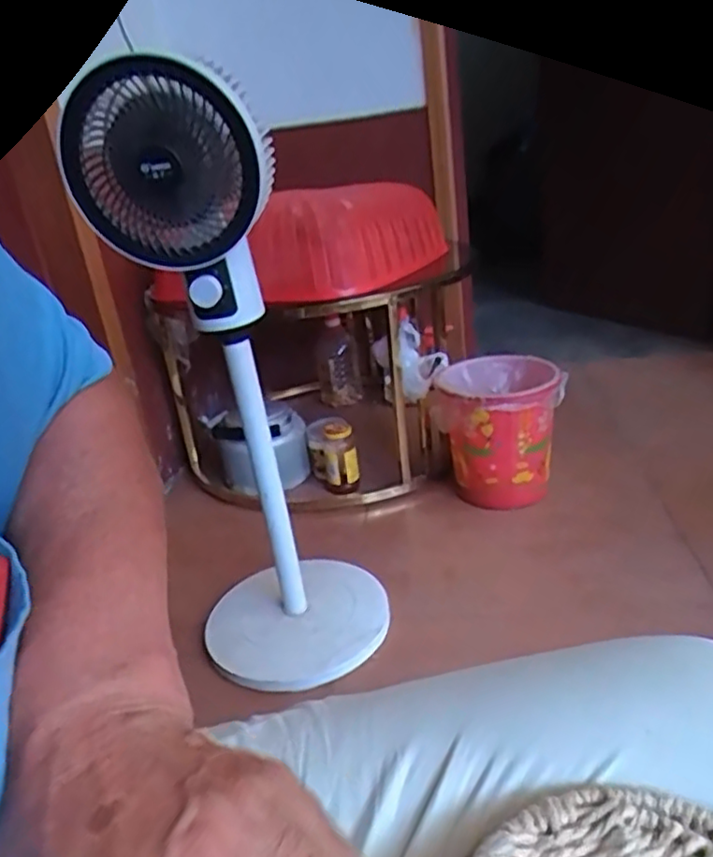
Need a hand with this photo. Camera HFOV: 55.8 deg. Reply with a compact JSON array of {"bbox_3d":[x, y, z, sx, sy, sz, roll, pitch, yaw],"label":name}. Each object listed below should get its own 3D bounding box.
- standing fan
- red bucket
[{"bbox_3d":[-0.145,-0.037,0.958,0.285,0.822,0.277,-7,23,2],"label":"standing fan"},{"bbox_3d":[0.296,0.024,1.433,0.239,0.309,0.249,-6,23,3],"label":"red bucket"}]

